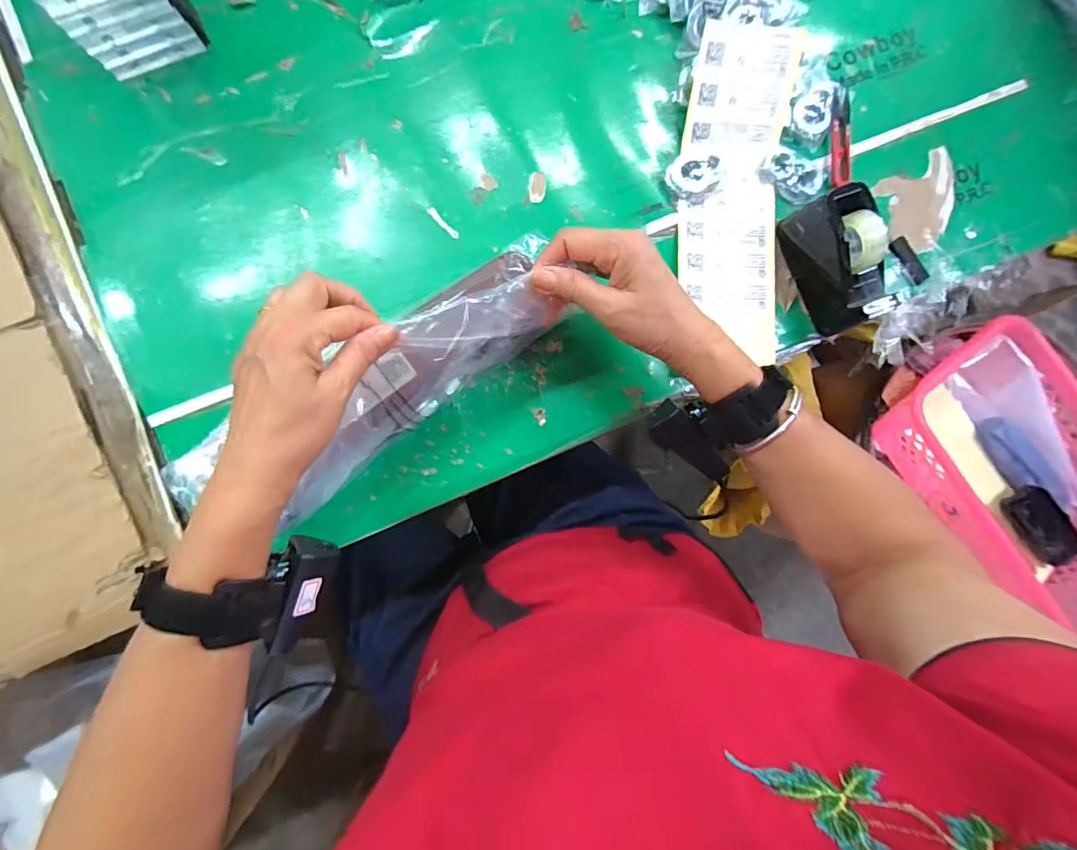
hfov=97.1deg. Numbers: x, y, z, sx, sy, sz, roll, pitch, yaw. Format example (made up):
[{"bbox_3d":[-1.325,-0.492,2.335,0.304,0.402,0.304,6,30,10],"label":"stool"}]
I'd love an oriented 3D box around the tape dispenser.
[{"bbox_3d":[0.268,-0.145,0.418,0.048,0.071,0.115,-16,91,-5],"label":"tape dispenser"}]

